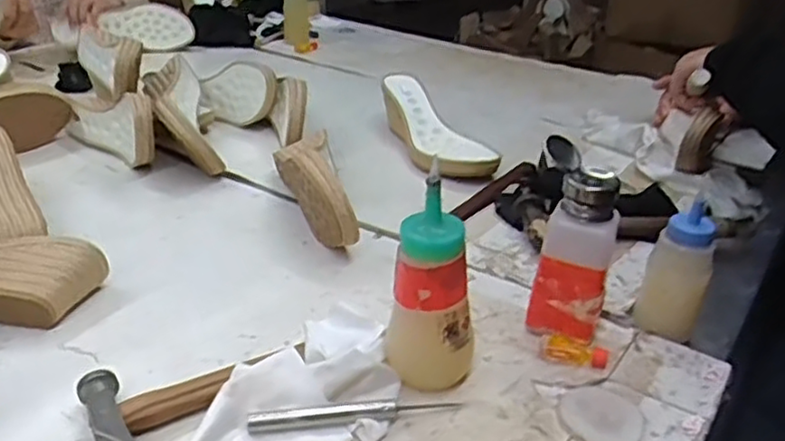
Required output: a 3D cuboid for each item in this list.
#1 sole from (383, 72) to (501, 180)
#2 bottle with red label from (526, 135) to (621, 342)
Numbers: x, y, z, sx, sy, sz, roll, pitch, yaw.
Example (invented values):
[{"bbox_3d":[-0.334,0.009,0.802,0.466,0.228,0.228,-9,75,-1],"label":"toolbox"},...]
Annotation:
[{"bbox_3d":[0.054,-0.124,0.884,0.082,0.059,0.225,-8,31,-21],"label":"sole"},{"bbox_3d":[0.140,0.021,0.542,0.060,0.151,0.060,8,29,8],"label":"bottle with red label"}]

